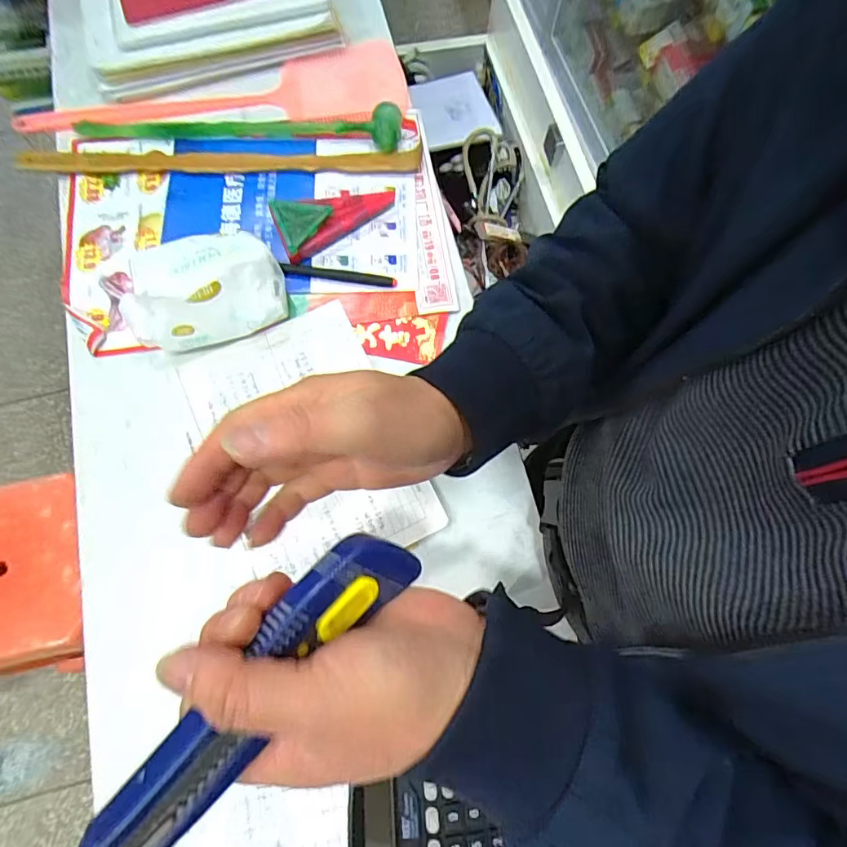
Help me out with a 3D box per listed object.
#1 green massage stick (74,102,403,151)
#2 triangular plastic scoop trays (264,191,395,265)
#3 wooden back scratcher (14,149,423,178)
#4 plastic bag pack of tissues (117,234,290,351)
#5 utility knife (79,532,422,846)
[{"bbox_3d":[-0.210,-0.342,0.574,0.362,0.029,0.040,1,73,-1],"label":"green massage stick"},{"bbox_3d":[-0.094,-0.229,0.547,0.131,0.031,0.056,-21,75,-7],"label":"triangular plastic scoop trays"},{"bbox_3d":[-0.225,-0.299,0.571,0.435,0.014,0.034,0,73,-1],"label":"wooden back scratcher"},{"bbox_3d":[-0.214,-0.130,0.497,0.145,0.062,0.100,-6,73,-3],"label":"plastic bag pack of tissues"},{"bbox_3d":[-0.065,0.109,0.203,0.036,0.024,0.163,37,64,10],"label":"utility knife"}]

